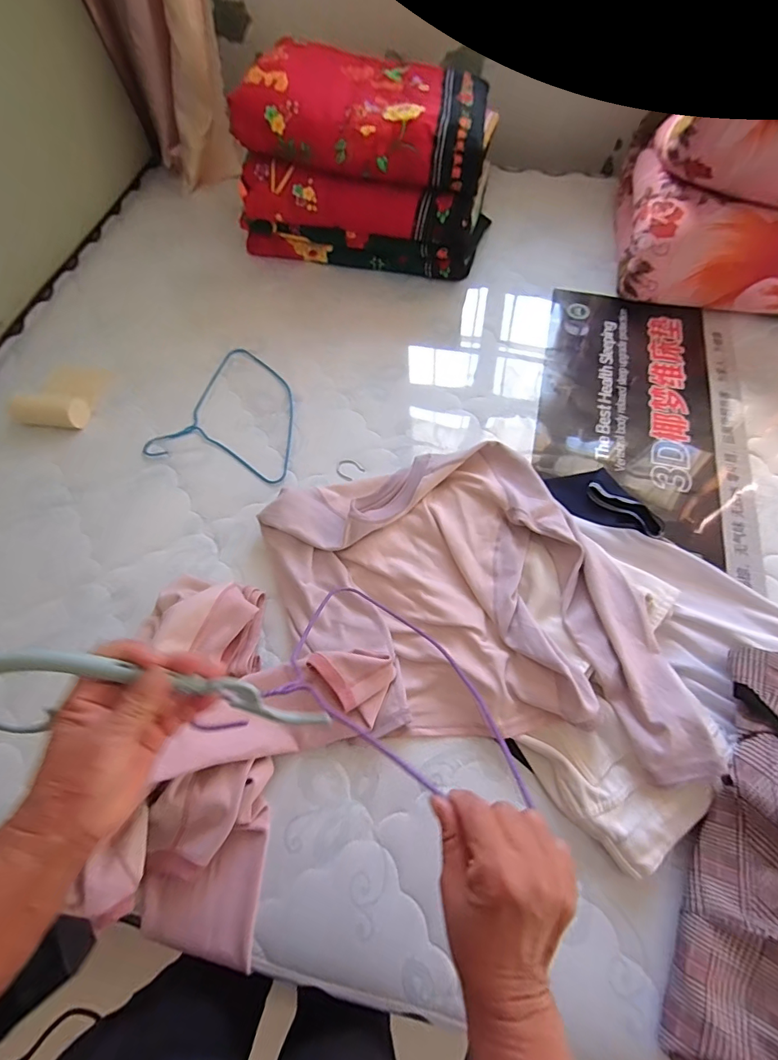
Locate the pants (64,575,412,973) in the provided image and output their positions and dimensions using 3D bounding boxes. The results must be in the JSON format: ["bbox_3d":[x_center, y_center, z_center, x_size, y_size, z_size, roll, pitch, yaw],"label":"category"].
[{"bbox_3d":[-0.224,0.276,0.583,0.382,0.106,0.393,26,67,13],"label":"pants"}]

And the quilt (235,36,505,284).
[{"bbox_3d":[-0.043,-0.836,1.028,0.532,0.296,0.351,11,65,7],"label":"quilt"}]

